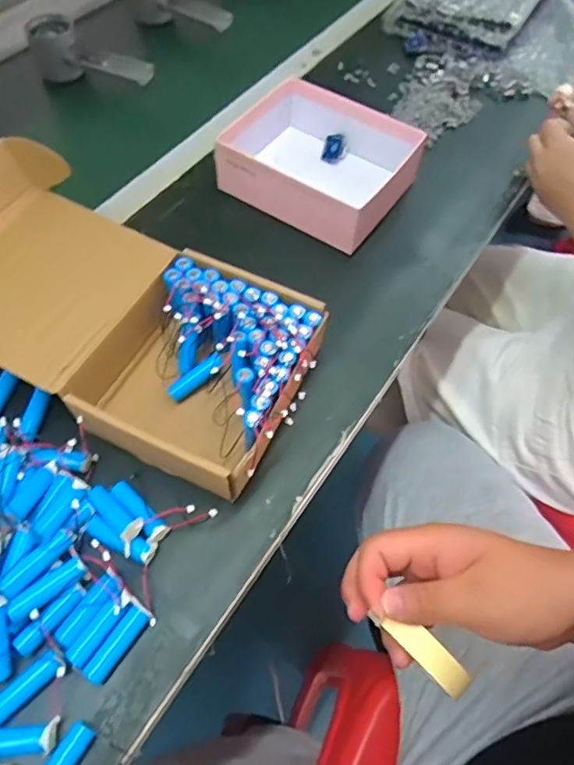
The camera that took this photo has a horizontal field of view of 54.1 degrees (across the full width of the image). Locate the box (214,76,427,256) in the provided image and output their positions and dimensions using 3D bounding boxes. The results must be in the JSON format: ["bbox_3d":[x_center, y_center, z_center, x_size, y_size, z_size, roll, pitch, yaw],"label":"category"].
[{"bbox_3d":[0.024,-0.231,0.577,0.199,0.055,0.152,26,62,12],"label":"box"}]

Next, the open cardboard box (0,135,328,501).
[{"bbox_3d":[-0.135,-0.055,0.444,0.319,0.094,0.170,26,61,12],"label":"open cardboard box"}]

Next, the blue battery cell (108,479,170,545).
[{"bbox_3d":[-0.106,0.092,0.402,0.052,0.015,0.015,41,65,20],"label":"blue battery cell"}]

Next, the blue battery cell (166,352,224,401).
[{"bbox_3d":[-0.073,-0.005,0.448,0.051,0.012,0.014,-39,66,5],"label":"blue battery cell"}]

